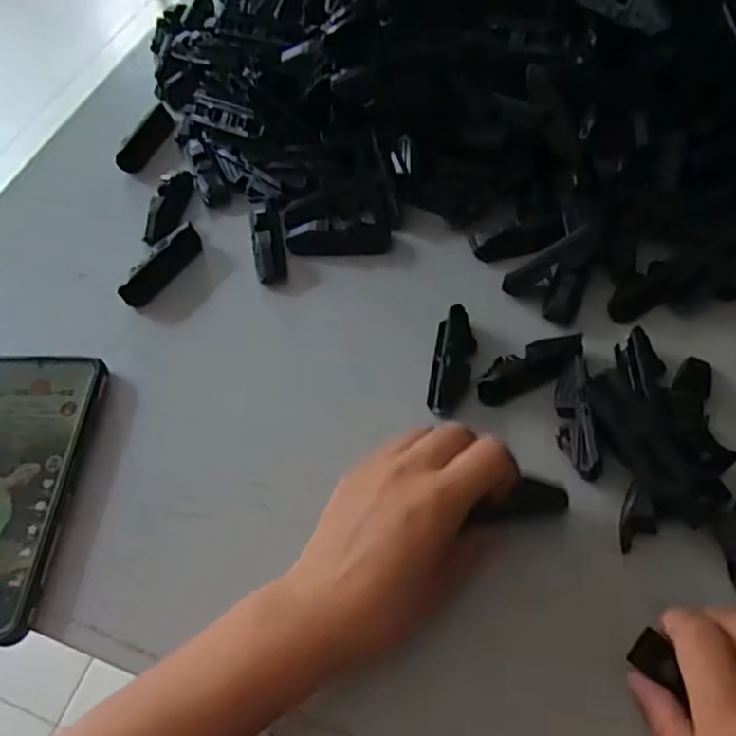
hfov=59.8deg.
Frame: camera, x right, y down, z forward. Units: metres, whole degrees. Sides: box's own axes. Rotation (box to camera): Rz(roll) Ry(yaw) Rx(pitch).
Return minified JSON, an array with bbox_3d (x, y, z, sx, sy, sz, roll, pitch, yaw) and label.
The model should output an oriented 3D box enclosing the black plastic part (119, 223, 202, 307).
[{"bbox_3d":[-0.142,-0.073,0.445,0.012,0.022,0.072,27,63,19],"label":"black plastic part"}]

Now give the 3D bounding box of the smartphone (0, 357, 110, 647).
[{"bbox_3d":[-0.207,0.065,0.364,0.080,0.014,0.165,3,58,5],"label":"smartphone"}]

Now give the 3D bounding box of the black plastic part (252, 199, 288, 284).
[{"bbox_3d":[-0.070,-0.092,0.452,0.024,0.018,0.069,-9,58,-2],"label":"black plastic part"}]

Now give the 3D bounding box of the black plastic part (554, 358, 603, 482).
[{"bbox_3d":[0.117,0.032,0.366,0.017,0.026,0.070,0,58,4],"label":"black plastic part"}]

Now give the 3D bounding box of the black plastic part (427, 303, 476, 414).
[{"bbox_3d":[0.053,-0.005,0.396,0.024,0.020,0.070,9,59,9],"label":"black plastic part"}]

